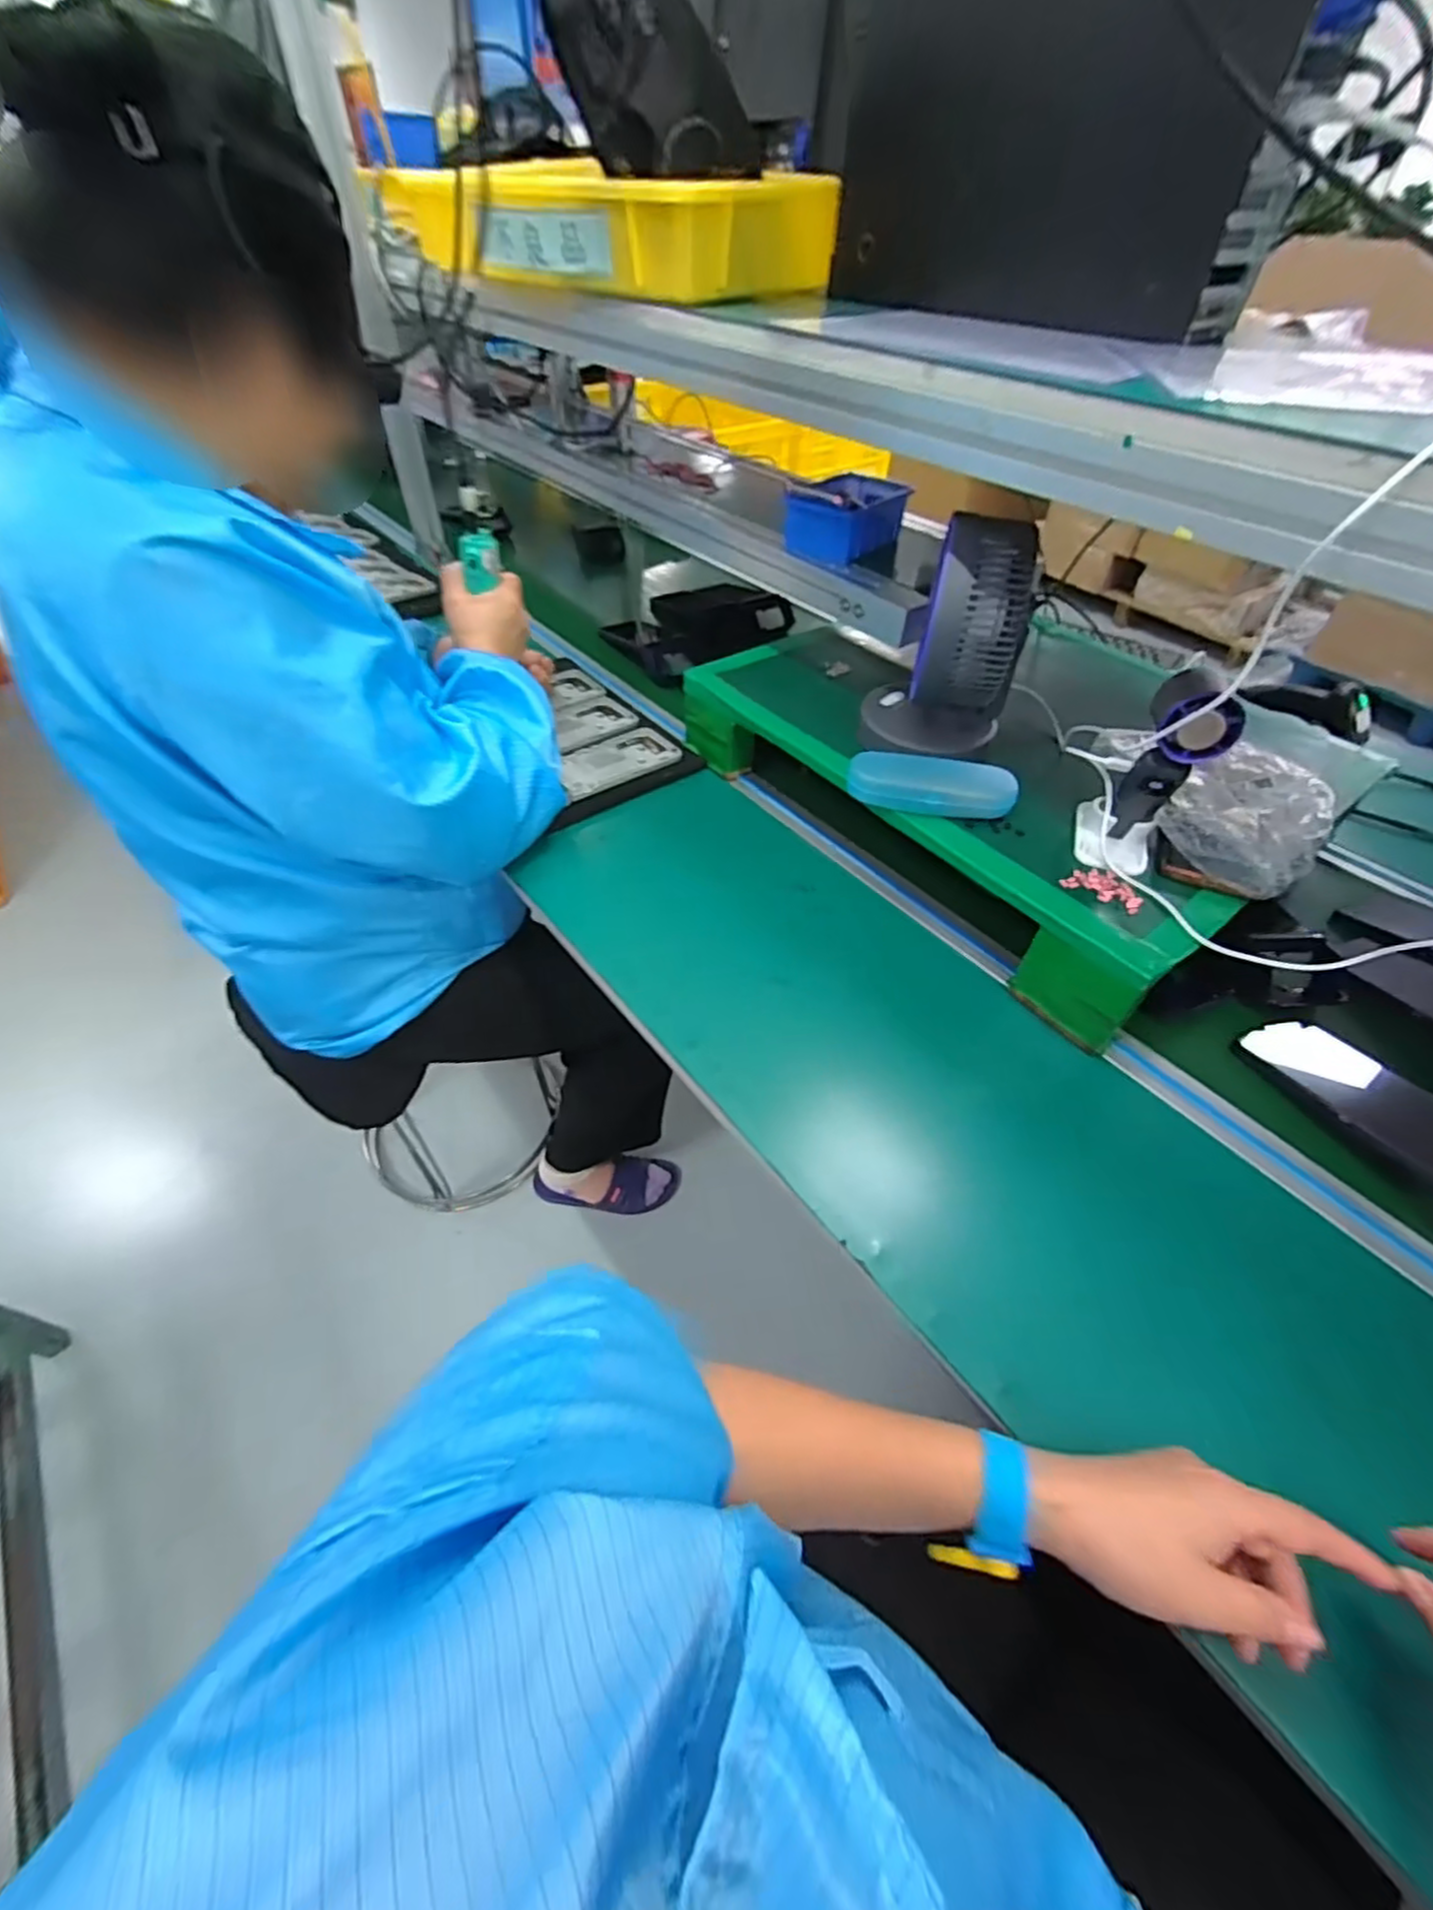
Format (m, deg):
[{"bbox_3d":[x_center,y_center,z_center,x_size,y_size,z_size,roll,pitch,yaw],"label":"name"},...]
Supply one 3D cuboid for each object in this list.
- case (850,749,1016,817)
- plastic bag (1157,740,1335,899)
[{"bbox_3d":[0.201,-0.156,0.646,0.152,0.034,0.058,12,49,9],"label":"case"},{"bbox_3d":[0.467,-0.126,0.605,0.112,0.036,0.172,32,55,24],"label":"plastic bag"}]

